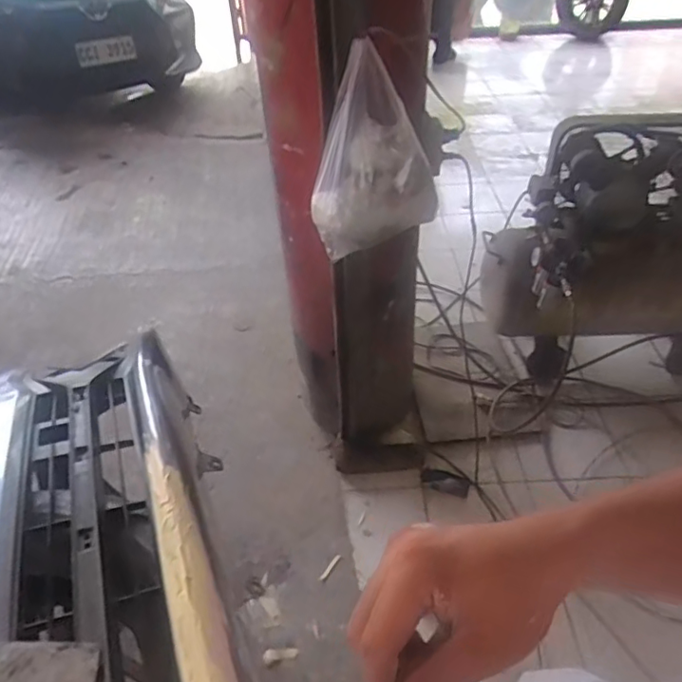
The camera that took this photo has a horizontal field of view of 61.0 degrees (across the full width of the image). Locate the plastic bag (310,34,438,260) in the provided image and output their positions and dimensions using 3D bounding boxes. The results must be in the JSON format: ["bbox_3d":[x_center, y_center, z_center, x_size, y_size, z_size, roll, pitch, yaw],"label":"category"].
[{"bbox_3d":[0.054,-0.358,1.127,0.239,0.325,0.131,-23,46,-20],"label":"plastic bag"}]

